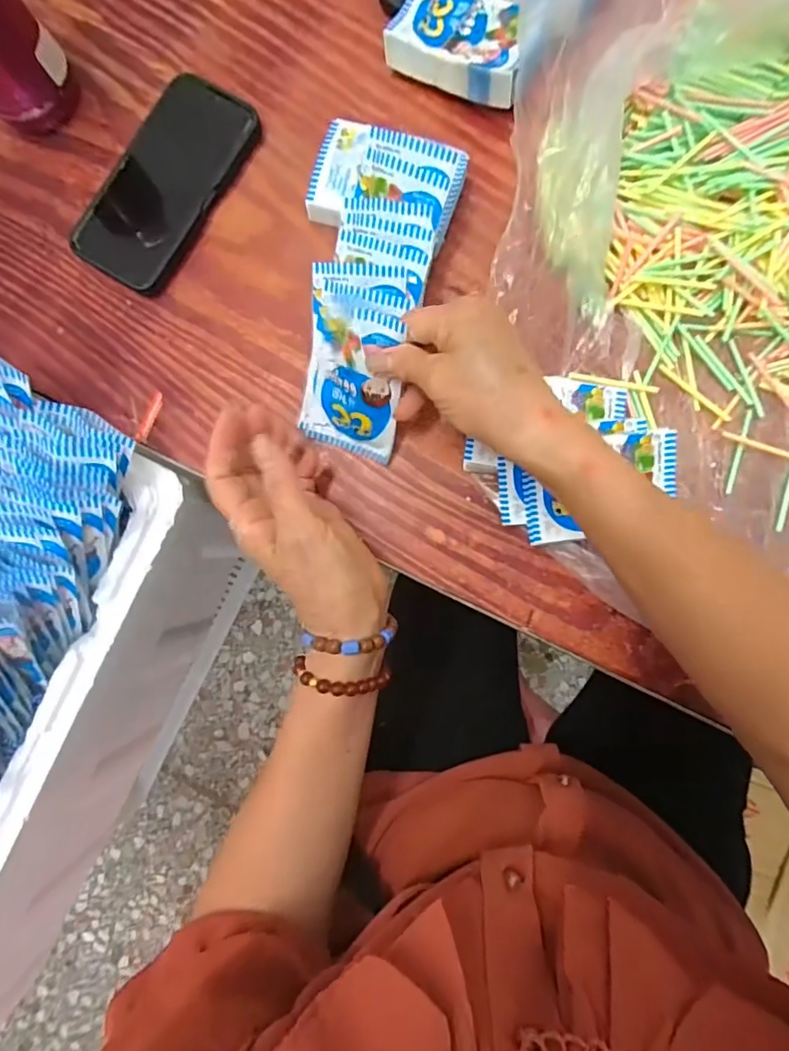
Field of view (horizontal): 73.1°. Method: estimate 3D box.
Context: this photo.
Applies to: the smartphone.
[{"bbox_3d":[-0.180,-0.266,0.411,0.085,0.014,0.164,32,87,6],"label":"smartphone"}]

